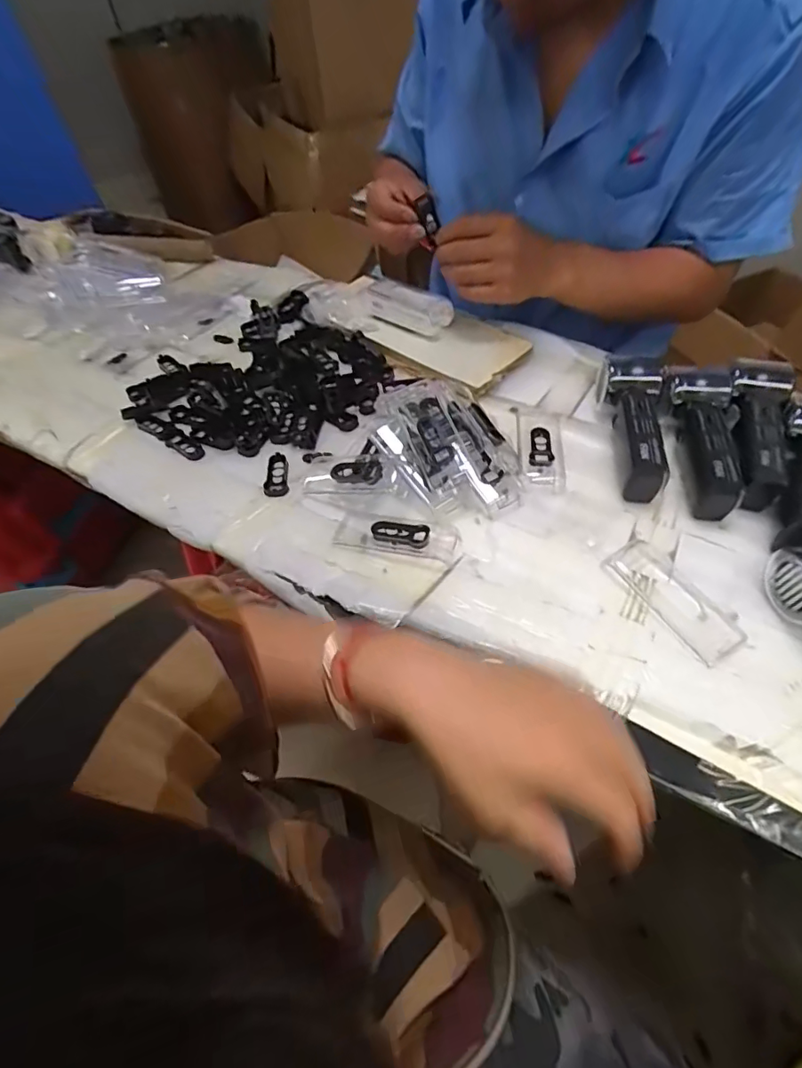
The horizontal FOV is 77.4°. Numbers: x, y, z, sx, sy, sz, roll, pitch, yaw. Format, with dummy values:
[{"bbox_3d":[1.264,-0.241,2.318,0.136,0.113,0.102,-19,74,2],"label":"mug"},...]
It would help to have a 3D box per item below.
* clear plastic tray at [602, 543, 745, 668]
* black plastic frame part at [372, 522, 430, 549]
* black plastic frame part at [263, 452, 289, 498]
[{"bbox_3d":[0.212,0.050,0.390,0.046,0.007,0.106,-29,60,-15],"label":"clear plastic tray"},{"bbox_3d":[-0.001,0.001,0.427,0.051,0.008,0.021,9,57,9],"label":"black plastic frame part"},{"bbox_3d":[-0.121,-0.059,0.481,0.022,0.011,0.053,-8,56,-2],"label":"black plastic frame part"}]

